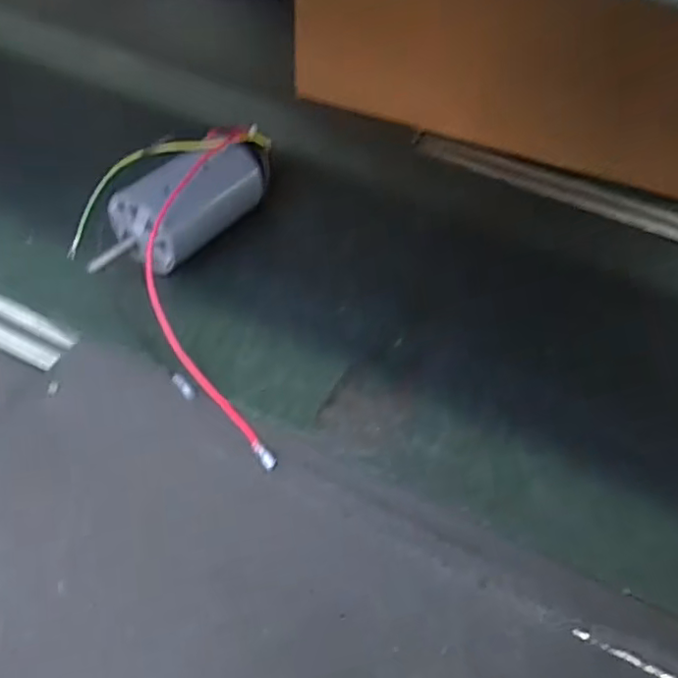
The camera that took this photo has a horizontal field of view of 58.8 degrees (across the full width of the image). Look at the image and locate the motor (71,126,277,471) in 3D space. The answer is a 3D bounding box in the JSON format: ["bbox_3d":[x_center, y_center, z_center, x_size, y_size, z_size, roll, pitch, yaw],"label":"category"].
[{"bbox_3d":[-0.151,-0.057,0.519,0.193,0.075,0.328,0,54,-5],"label":"motor"}]

